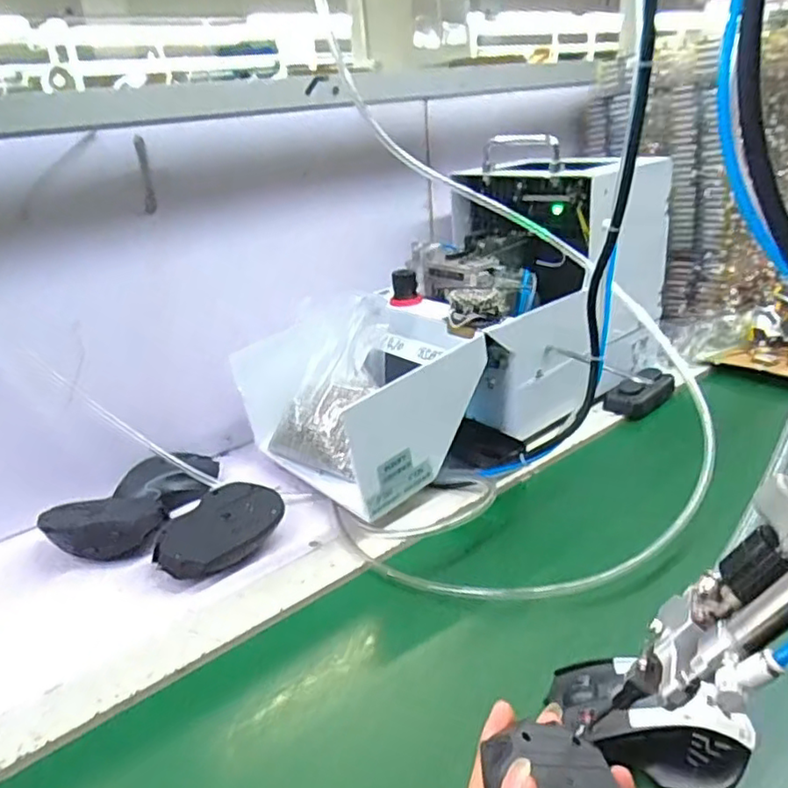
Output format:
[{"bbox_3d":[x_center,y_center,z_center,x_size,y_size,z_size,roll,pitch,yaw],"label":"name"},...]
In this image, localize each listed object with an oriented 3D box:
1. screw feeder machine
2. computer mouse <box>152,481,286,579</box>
[{"bbox_3d":[0.067,-0.088,0.732,0.447,0.274,0.256,-25,31,-36],"label":"screw feeder machine"},{"bbox_3d":[-0.157,0.129,0.580,0.117,0.045,0.080,-24,31,-35],"label":"computer mouse"}]

